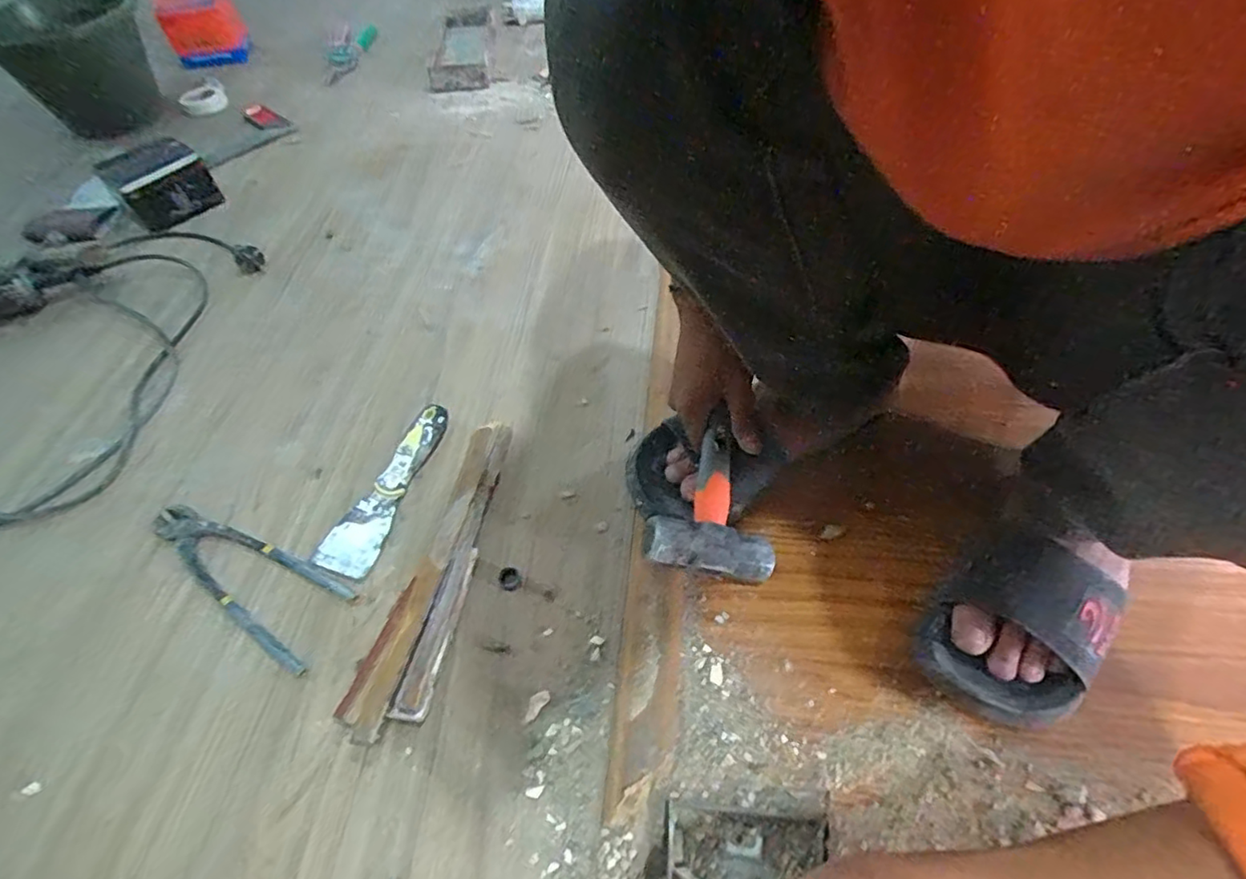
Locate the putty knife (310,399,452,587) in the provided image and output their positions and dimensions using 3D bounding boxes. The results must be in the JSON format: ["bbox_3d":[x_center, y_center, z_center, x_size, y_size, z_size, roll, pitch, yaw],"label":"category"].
[{"bbox_3d":[-0.237,0.043,0.607,0.054,0.029,0.187,12,54,12],"label":"putty knife"}]

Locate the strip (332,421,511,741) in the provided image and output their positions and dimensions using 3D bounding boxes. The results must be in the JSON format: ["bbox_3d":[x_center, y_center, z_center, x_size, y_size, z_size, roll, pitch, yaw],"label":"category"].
[{"bbox_3d":[-0.166,0.106,0.550,0.046,0.024,0.299,11,54,11],"label":"strip"}]

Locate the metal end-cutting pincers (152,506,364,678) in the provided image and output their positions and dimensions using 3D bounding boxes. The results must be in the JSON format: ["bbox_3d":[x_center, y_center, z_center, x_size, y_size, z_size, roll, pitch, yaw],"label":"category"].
[{"bbox_3d":[-0.345,0.120,0.555,0.226,0.014,0.075,23,57,20],"label":"metal end-cutting pincers"}]

